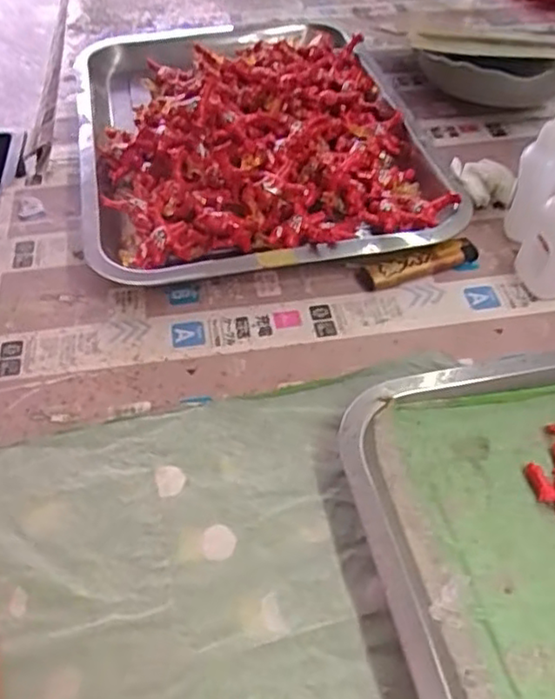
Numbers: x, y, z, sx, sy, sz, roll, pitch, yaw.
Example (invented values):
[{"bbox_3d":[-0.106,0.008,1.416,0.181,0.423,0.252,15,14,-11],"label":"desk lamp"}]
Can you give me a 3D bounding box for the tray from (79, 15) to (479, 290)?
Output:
[{"bbox_3d":[-0.029,-0.185,0.527,0.257,0.051,0.356,-11,49,-8],"label":"tray"}]

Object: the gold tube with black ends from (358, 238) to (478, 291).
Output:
[{"bbox_3d":[0.095,-0.058,0.434,0.081,0.017,0.019,-12,49,-9],"label":"gold tube with black ends"}]

